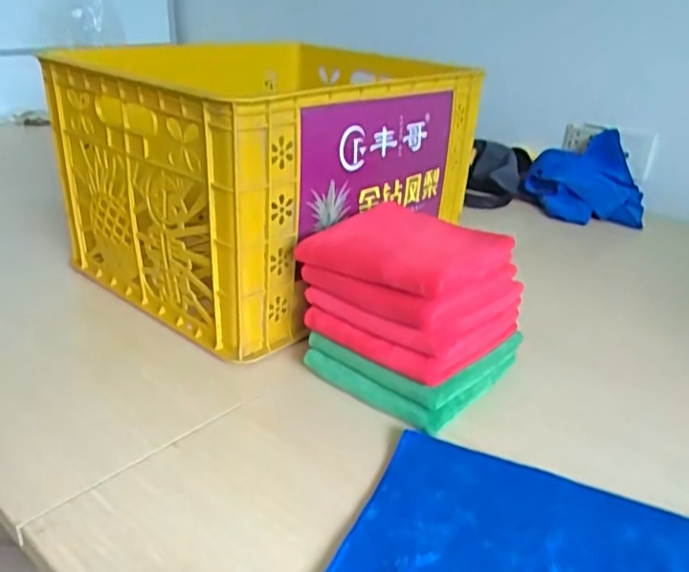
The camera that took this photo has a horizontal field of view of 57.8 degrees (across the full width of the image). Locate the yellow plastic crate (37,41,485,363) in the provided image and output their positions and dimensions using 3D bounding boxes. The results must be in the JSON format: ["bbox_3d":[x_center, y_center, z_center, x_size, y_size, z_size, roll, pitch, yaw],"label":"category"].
[{"bbox_3d":[-0.106,-0.159,0.869,0.402,0.270,0.457,24,30,34],"label":"yellow plastic crate"}]

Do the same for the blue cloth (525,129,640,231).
[{"bbox_3d":[0.498,-0.217,1.293,0.233,0.067,0.256,3,53,7],"label":"blue cloth"}]

